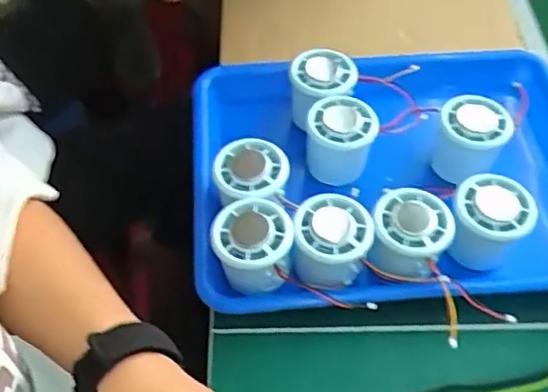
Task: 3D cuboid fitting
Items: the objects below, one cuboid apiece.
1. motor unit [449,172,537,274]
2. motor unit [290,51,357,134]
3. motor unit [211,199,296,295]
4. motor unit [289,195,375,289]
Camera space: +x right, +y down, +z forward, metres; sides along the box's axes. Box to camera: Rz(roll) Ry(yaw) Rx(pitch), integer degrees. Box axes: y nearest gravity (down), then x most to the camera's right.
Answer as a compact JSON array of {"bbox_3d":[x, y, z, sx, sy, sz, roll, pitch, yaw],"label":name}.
[{"bbox_3d":[0.159,0.024,0.459,0.058,0.054,0.059,23,58,13],"label":"motor unit"},{"bbox_3d":[0.042,-0.092,0.536,0.051,0.060,0.059,-16,58,-13],"label":"motor unit"},{"bbox_3d":[-0.015,0.037,0.439,0.055,0.046,0.055,1,56,-1],"label":"motor unit"},{"bbox_3d":[0.041,0.034,0.444,0.054,0.047,0.052,1,56,-1],"label":"motor unit"}]

